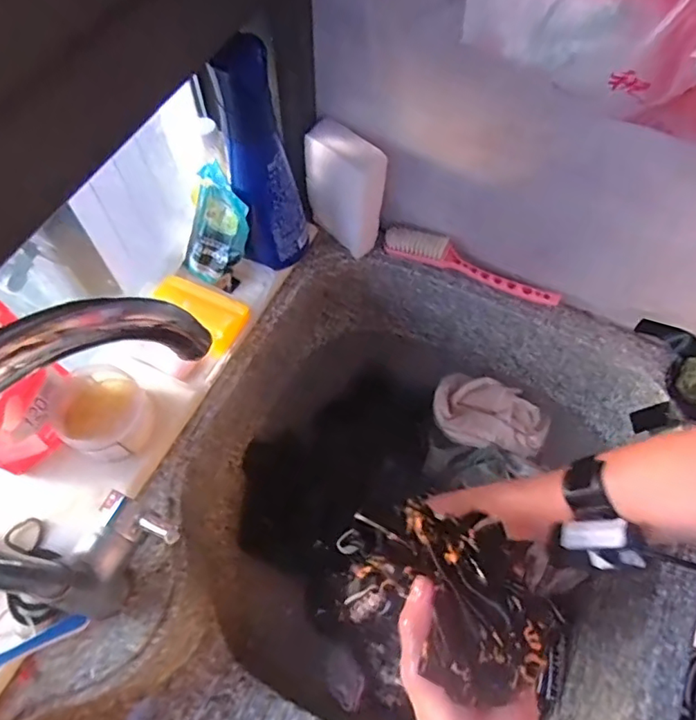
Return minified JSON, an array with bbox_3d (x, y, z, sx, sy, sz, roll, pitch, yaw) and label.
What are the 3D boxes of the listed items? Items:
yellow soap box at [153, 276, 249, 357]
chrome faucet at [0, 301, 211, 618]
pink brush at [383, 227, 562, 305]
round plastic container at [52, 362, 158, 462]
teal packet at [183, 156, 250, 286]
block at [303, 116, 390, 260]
[{"bbox_3d":[-0.167,-0.052,0.594,0.110,0.021,0.063,25,65,11],"label":"yellow soap box"},{"bbox_3d":[-0.156,0.082,0.365,0.188,0.315,0.055,-36,69,-17],"label":"chrome faucet"},{"bbox_3d":[0.149,-0.118,0.649,0.216,0.028,0.035,21,65,9],"label":"pink brush"},{"bbox_3d":[-0.242,0.051,0.535,0.094,0.043,0.080,40,69,17],"label":"round plastic container"},{"bbox_3d":[-0.142,-0.144,0.600,0.071,0.129,0.028,35,39,15],"label":"teal packet"},{"bbox_3d":[-0.001,-0.196,0.624,0.101,0.135,0.040,41,69,17],"label":"block"}]

